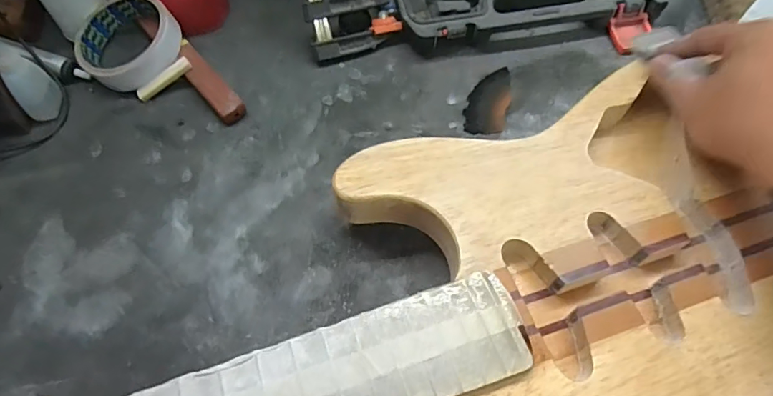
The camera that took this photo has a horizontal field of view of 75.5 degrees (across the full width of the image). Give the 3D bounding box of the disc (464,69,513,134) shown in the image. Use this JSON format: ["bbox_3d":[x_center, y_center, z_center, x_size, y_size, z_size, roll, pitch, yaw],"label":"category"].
[{"bbox_3d":[0.089,-0.085,0.433,0.035,0.005,0.074,17,61,8],"label":"disc"}]

